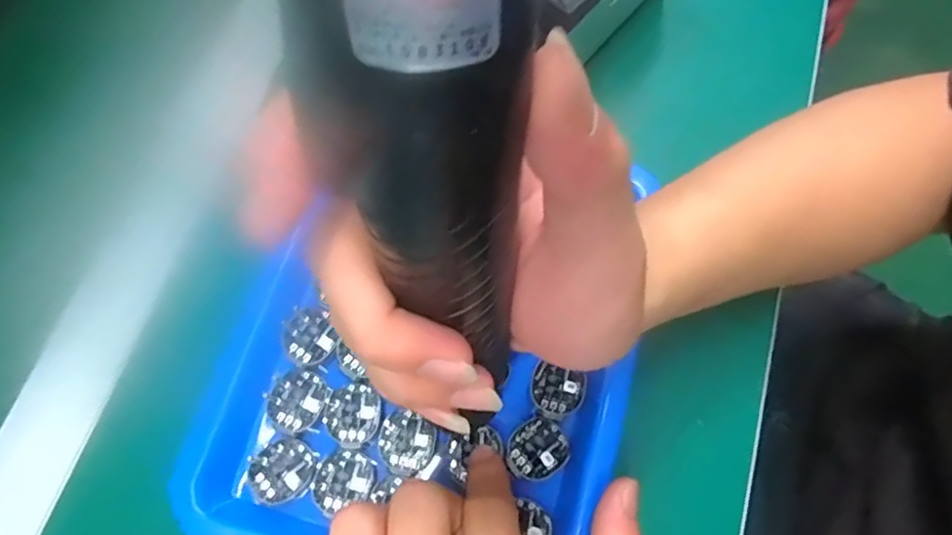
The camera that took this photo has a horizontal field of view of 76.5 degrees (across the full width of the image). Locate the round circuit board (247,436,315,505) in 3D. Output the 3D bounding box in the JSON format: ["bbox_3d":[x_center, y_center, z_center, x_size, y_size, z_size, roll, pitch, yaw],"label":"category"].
[{"bbox_3d":[-0.085,0.089,0.265,0.023,0.004,0.028,42,75,12],"label":"round circuit board"}]

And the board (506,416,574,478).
[{"bbox_3d":[0.028,0.081,0.271,0.028,0.004,0.024,-28,74,-10],"label":"board"}]

